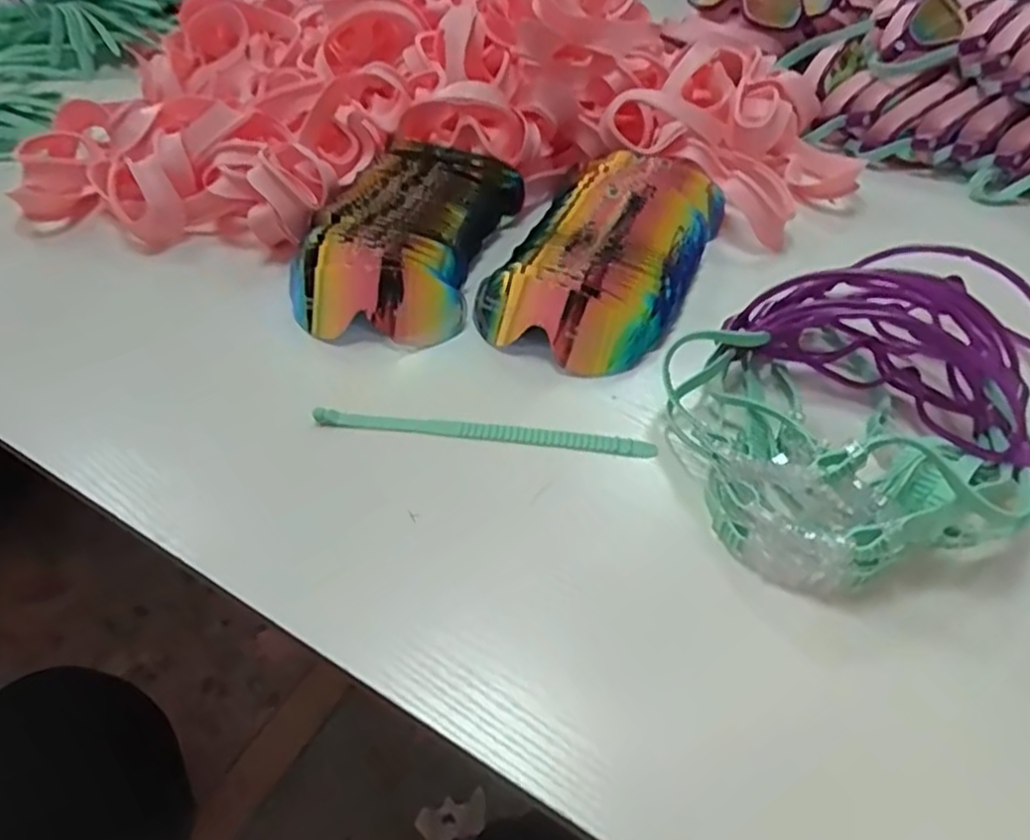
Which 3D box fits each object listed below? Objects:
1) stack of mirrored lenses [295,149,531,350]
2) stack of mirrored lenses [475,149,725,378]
[{"bbox_3d":[-0.086,-0.145,0.564,0.135,0.067,0.205,11,48,10],"label":"stack of mirrored lenses"},{"bbox_3d":[0.072,-0.138,0.560,0.143,0.057,0.235,19,50,17],"label":"stack of mirrored lenses"}]

